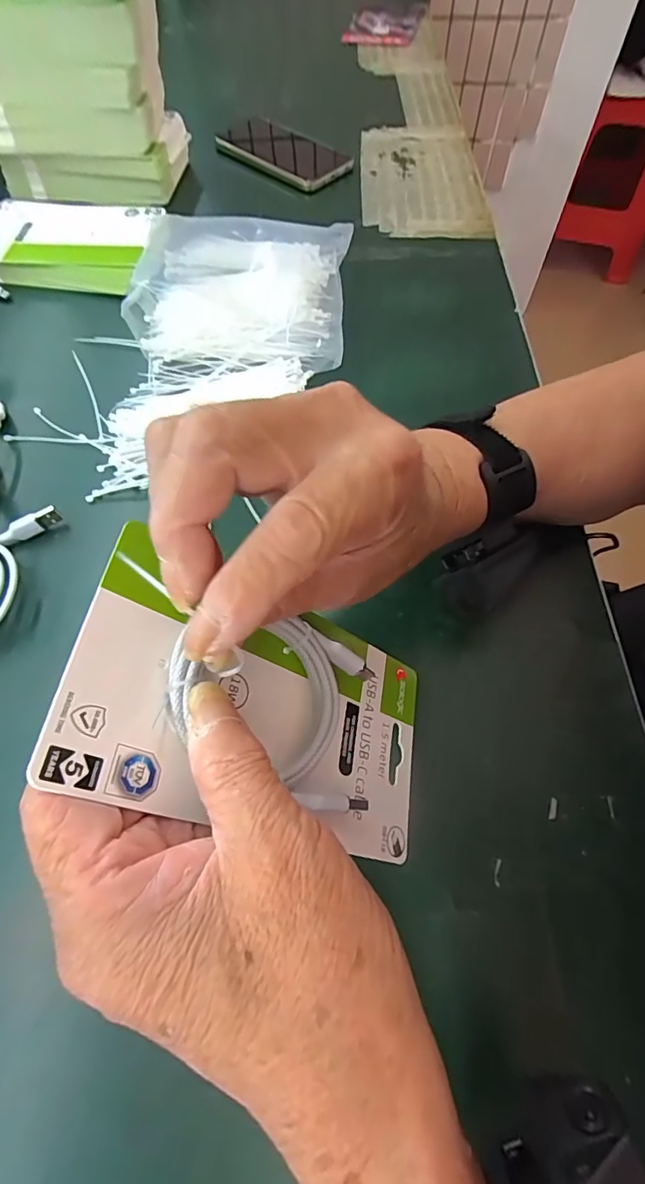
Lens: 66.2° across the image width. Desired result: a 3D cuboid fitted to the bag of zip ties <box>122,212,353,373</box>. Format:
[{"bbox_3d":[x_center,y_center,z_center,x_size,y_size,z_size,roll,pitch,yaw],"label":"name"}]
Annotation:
[{"bbox_3d":[-0.072,-0.273,0.429,0.177,0.028,0.196,0,62,0],"label":"bag of zip ties"}]

